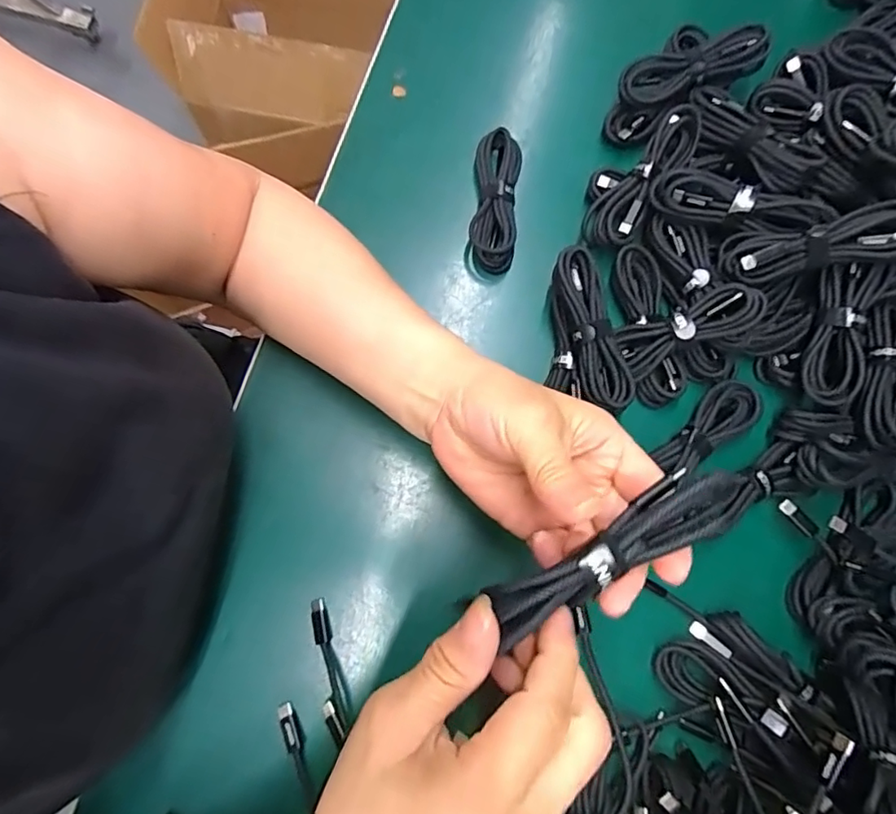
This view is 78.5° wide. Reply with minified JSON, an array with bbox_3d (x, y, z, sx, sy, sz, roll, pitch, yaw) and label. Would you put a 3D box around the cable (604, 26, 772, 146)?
[{"bbox_3d":[0.172,-0.247,0.409,0.117,0.027,0.049,-26,78,13],"label":"cable"}]

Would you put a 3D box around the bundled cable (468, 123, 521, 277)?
[{"bbox_3d":[0.035,-0.155,0.406,0.033,0.027,0.109,7,76,0],"label":"bundled cable"}]

